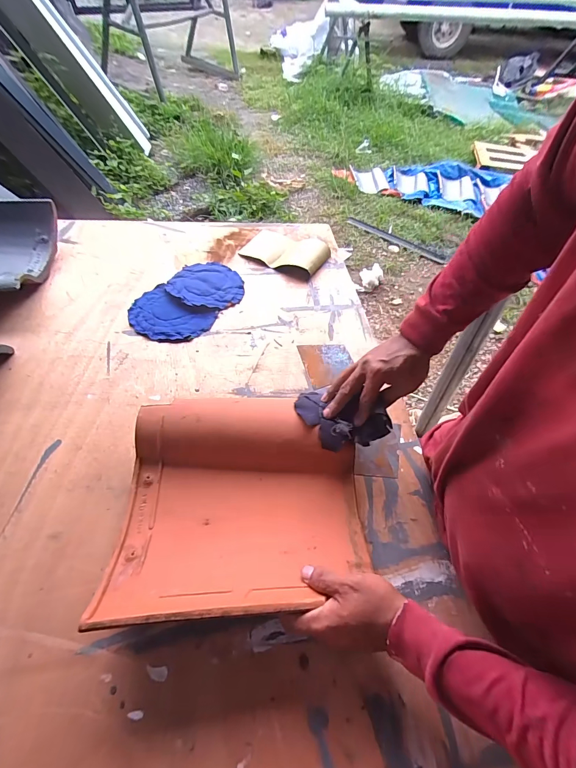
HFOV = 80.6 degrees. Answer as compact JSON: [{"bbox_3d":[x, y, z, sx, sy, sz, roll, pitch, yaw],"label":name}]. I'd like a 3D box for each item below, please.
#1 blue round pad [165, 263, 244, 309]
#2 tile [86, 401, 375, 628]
[{"bbox_3d":[-0.183,-0.227,0.765,0.159,0.015,0.157,-3,54,-8],"label":"blue round pad"},{"bbox_3d":[-0.059,0.140,0.459,0.313,0.069,0.280,-2,54,-7],"label":"tile"}]

